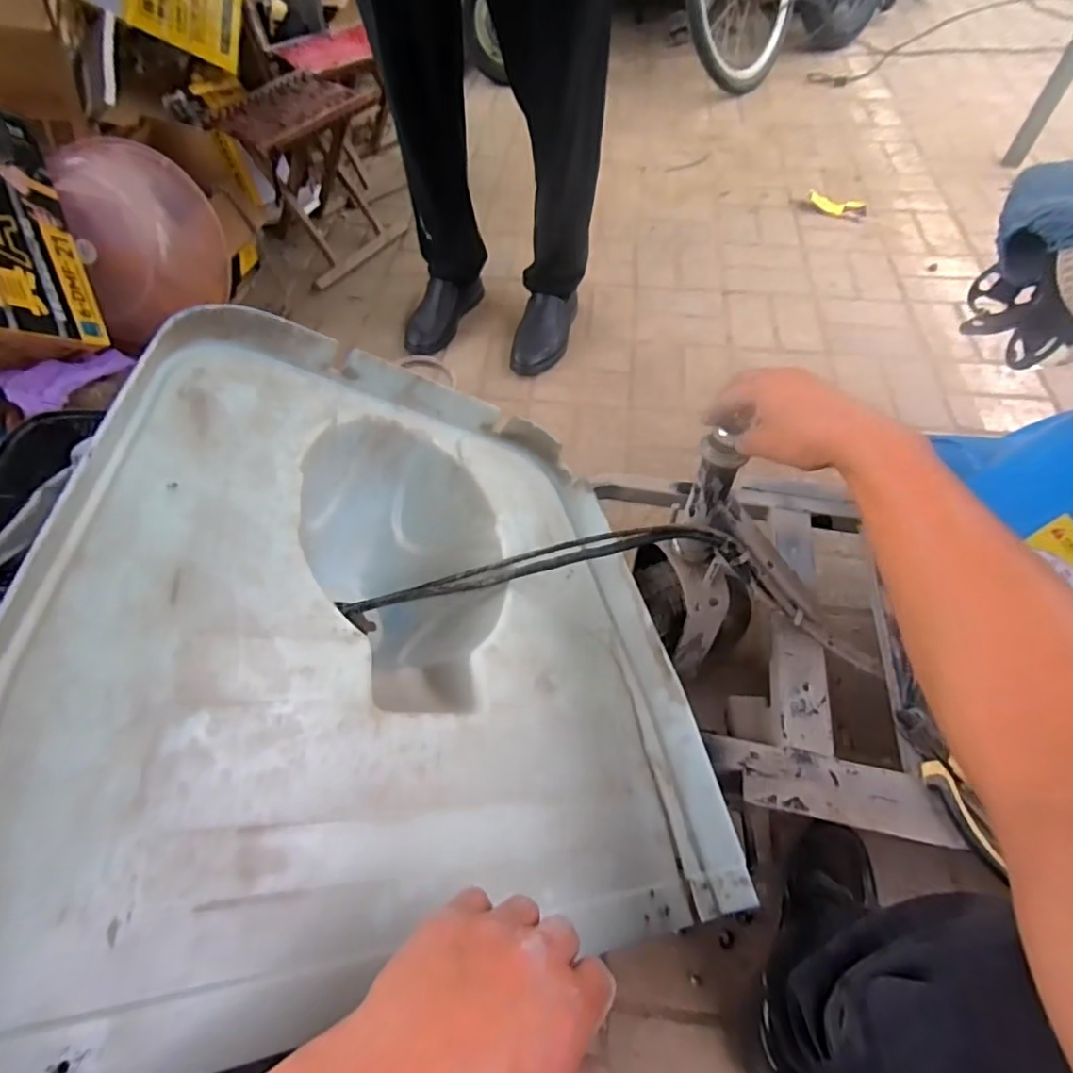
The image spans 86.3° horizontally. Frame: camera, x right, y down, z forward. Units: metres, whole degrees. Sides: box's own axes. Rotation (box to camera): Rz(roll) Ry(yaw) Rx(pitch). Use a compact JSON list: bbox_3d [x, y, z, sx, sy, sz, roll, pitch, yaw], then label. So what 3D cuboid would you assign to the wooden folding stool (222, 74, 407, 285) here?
[{"bbox_3d":[-0.497,-0.808,1.295,0.268,0.290,0.303,34,63,20],"label":"wooden folding stool"}]

